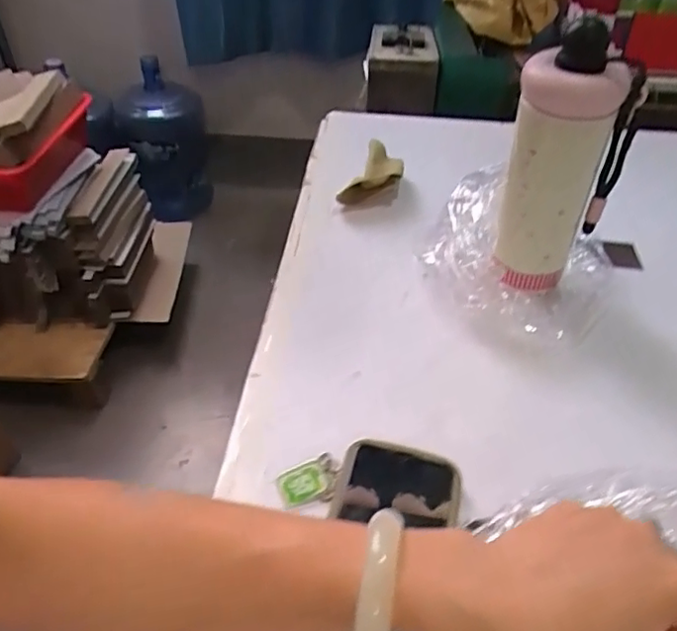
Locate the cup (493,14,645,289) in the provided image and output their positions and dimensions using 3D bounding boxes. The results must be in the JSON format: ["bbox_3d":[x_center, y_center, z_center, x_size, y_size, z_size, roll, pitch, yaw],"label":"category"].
[{"bbox_3d":[0.187,-0.112,0.520,0.090,0.229,0.063,17,44,17],"label":"cup"}]

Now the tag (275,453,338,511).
[{"bbox_3d":[-0.022,0.118,0.428,0.043,0.004,0.030,-17,66,-1],"label":"tag"}]

